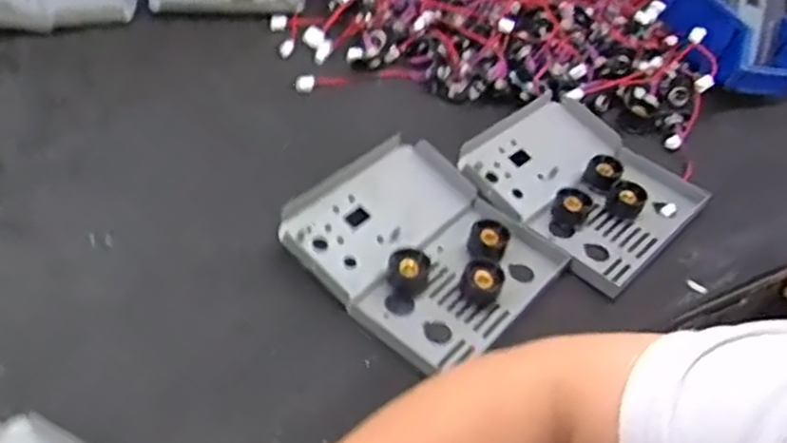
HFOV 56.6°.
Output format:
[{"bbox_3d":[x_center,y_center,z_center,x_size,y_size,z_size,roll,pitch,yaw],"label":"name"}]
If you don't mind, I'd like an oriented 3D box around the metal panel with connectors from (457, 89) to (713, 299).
[{"bbox_3d":[0.159,-0.033,0.622,0.173,0.035,0.174,37,50,24],"label":"metal panel with connectors"}]

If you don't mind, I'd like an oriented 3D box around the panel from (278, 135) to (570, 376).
[{"bbox_3d":[0.020,0.021,0.545,0.171,0.038,0.164,35,49,22],"label":"panel"}]

